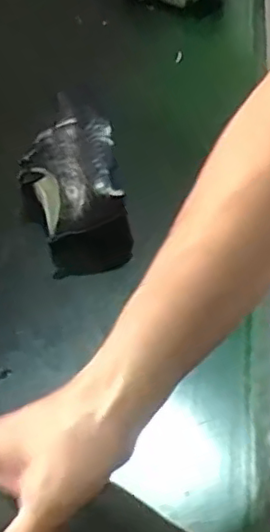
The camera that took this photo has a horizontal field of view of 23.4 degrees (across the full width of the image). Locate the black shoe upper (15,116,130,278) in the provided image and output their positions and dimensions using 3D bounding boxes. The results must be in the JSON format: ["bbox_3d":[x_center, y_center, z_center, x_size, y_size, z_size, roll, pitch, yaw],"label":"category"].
[{"bbox_3d":[-0.074,-0.086,0.753,0.111,0.084,0.164,-10,50,-6],"label":"black shoe upper"}]

